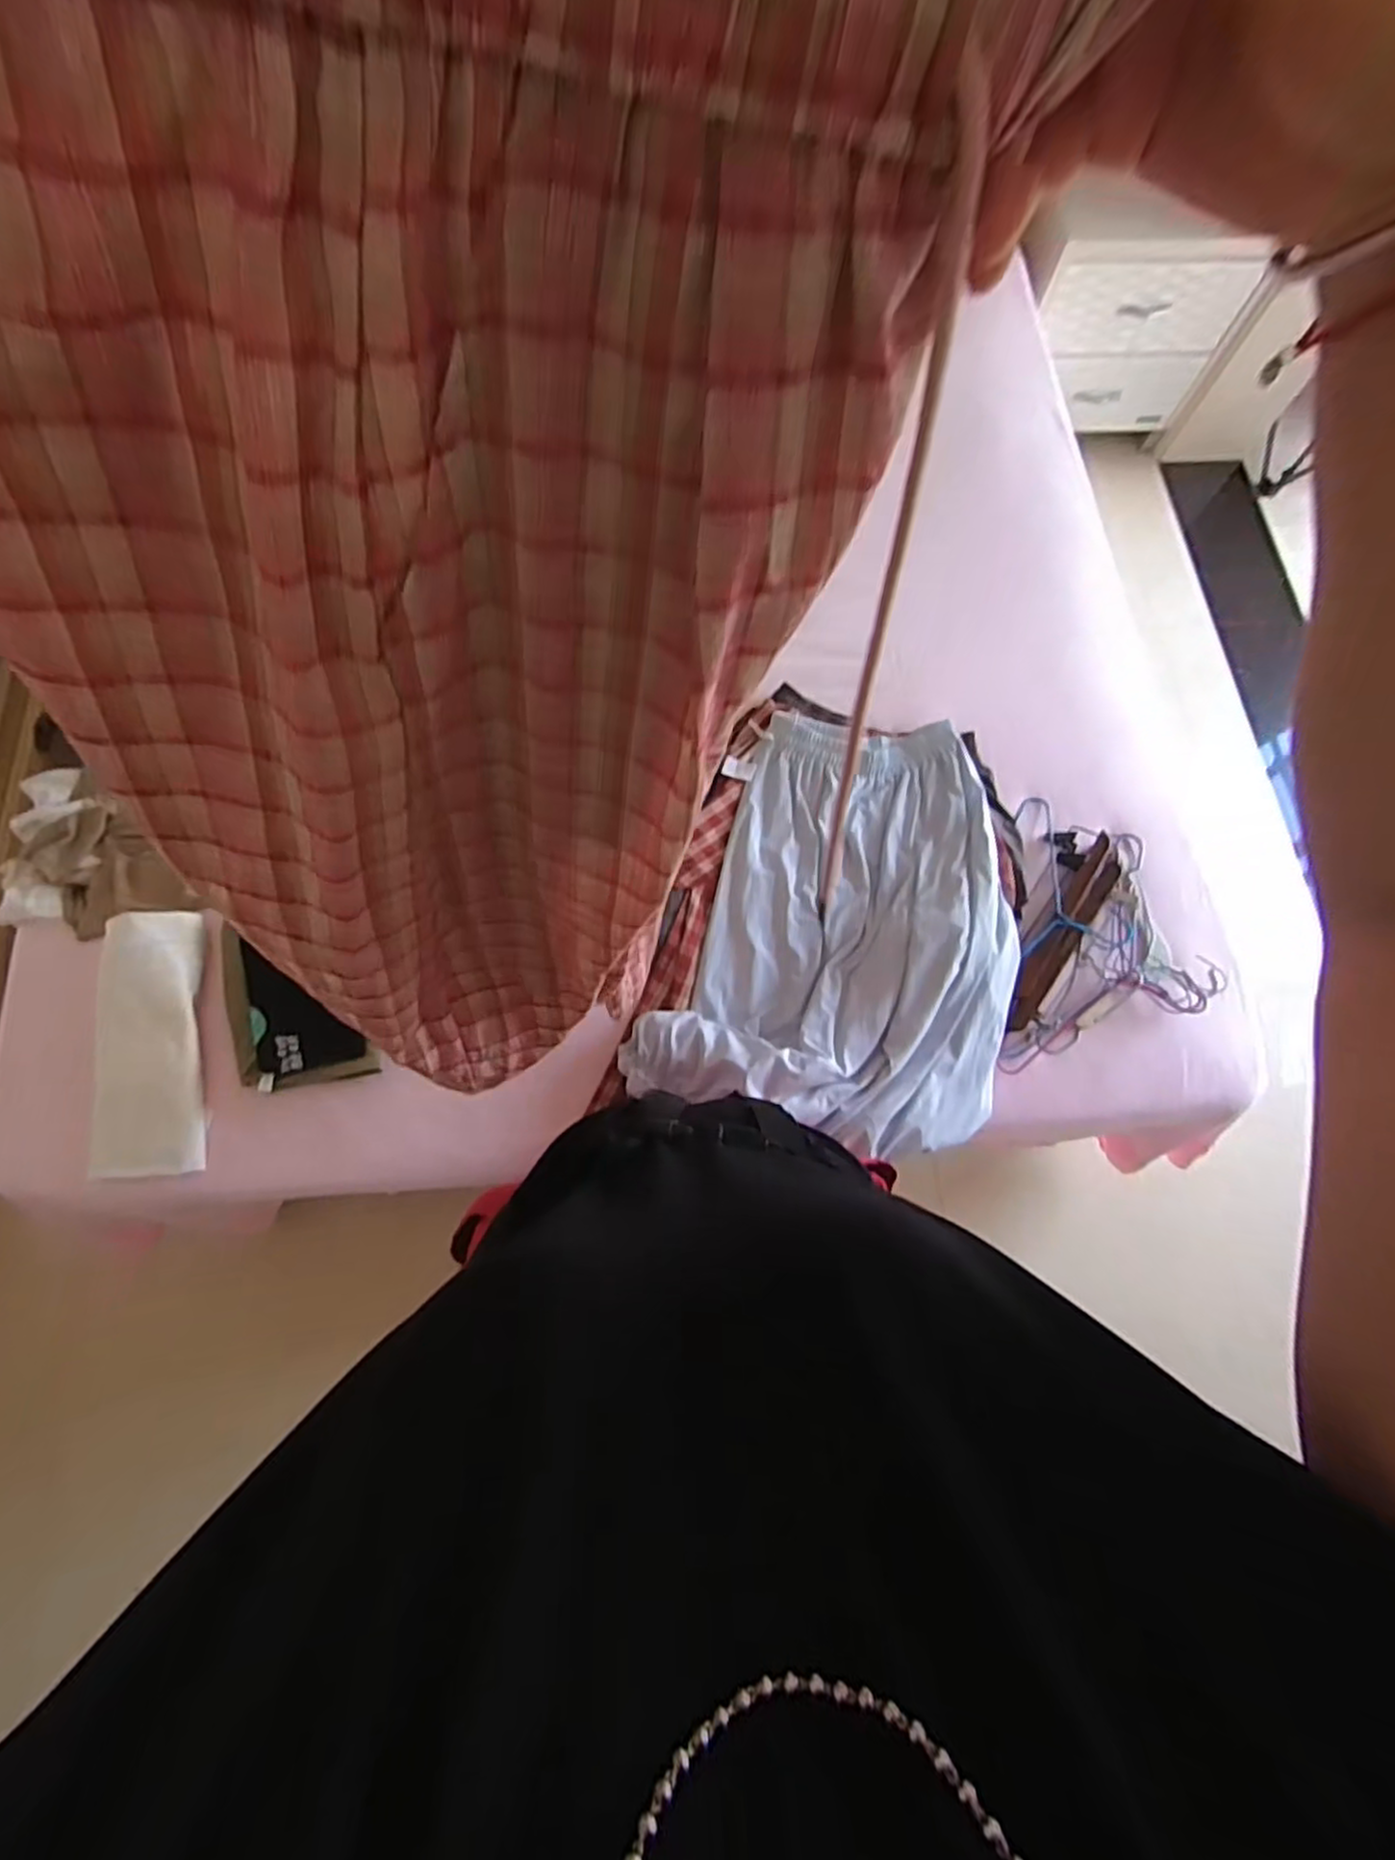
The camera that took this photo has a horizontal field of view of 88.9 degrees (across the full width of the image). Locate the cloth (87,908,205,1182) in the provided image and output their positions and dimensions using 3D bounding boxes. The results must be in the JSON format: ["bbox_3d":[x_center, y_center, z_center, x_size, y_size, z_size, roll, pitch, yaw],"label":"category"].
[{"bbox_3d":[-0.718,0.145,0.928,0.126,0.023,0.336,-4,81,-11],"label":"cloth"}]

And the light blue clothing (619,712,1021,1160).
[{"bbox_3d":[0.207,-0.028,0.987,0.478,0.096,0.625,14,73,3],"label":"light blue clothing"}]

